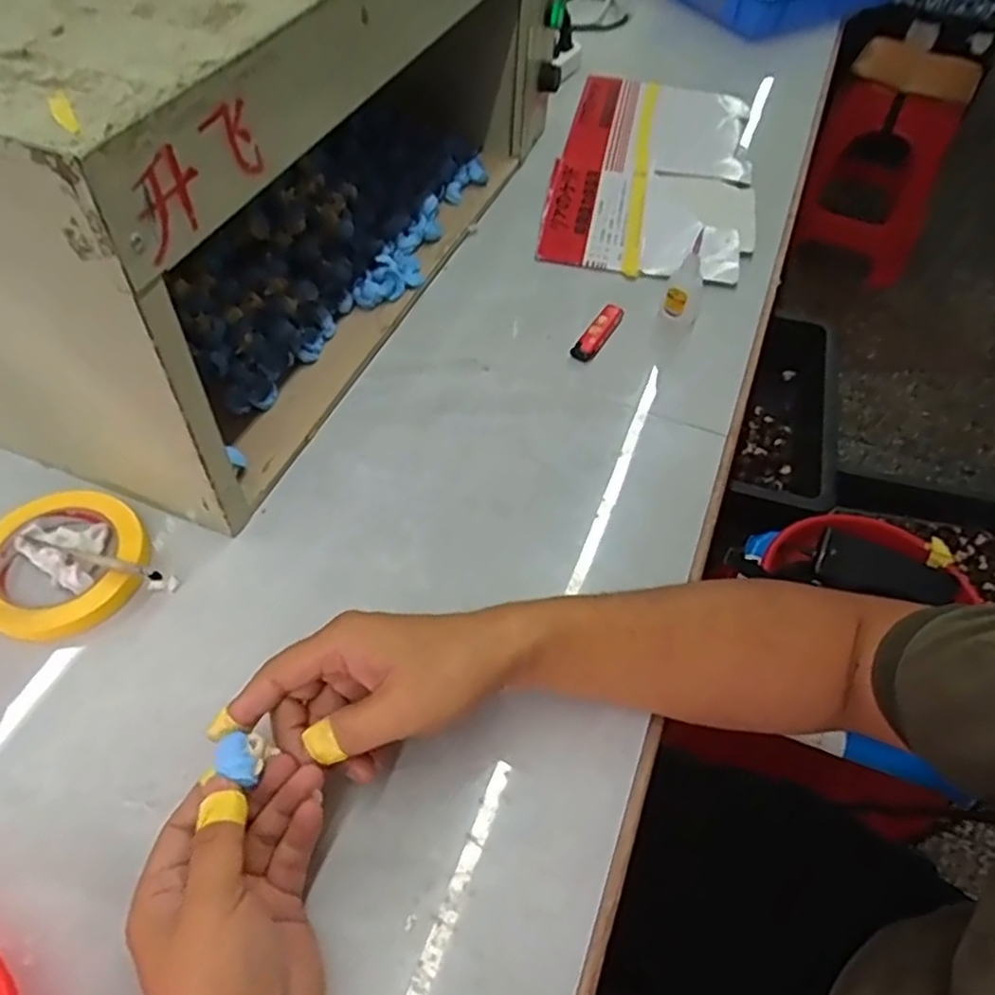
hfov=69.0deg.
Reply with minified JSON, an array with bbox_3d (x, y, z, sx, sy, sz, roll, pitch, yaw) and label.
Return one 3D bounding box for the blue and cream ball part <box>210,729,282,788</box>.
[{"bbox_3d":[-0.129,0.132,0.369,0.025,0.013,0.024,18,53,9],"label":"blue and cream ball part"}]

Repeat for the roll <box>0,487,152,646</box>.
[{"bbox_3d":[-0.292,0.045,0.487,0.101,0.026,0.107,2,52,-3],"label":"roll"}]

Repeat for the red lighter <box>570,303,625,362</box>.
[{"bbox_3d":[0.095,-0.154,0.667,0.019,0.014,0.077,28,56,17],"label":"red lighter"}]

